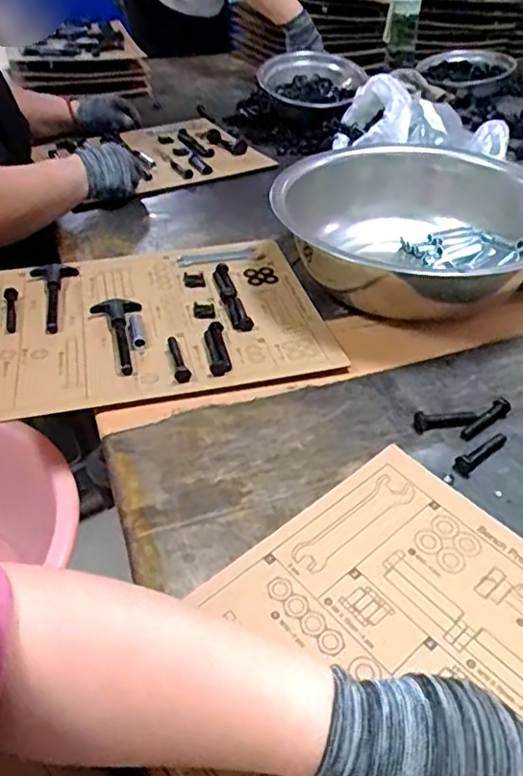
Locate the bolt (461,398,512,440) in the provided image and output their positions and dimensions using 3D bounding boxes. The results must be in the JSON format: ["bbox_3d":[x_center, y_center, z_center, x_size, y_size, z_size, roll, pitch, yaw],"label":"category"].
[{"bbox_3d":[0.211,0.029,0.572,0.070,0.015,0.012,-27,47,-27],"label":"bolt"}]

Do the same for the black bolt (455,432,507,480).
[{"bbox_3d":[0.194,0.055,0.540,0.064,0.010,0.017,-31,49,-31],"label":"black bolt"}]

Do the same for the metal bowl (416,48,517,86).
[{"bbox_3d":[0.484,-0.755,1.465,0.217,0.066,0.207,0,40,0],"label":"metal bowl"}]

